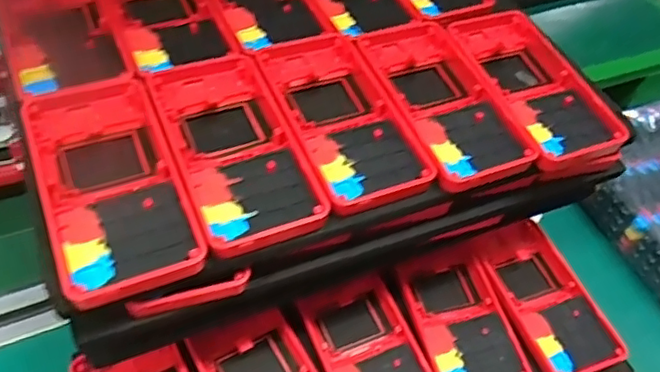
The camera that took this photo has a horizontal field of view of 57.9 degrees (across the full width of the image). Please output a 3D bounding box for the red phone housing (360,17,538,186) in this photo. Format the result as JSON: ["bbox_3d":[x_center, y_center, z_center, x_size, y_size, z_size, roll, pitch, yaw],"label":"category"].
[{"bbox_3d":[0.066,-0.054,0.360,0.064,0.019,0.126,-14,52,-18],"label":"red phone housing"}]

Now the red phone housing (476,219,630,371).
[{"bbox_3d":[0.154,0.078,0.427,0.066,0.016,0.119,-13,52,-17],"label":"red phone housing"}]

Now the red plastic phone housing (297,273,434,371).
[{"bbox_3d":[0.027,0.108,0.383,0.063,0.013,0.100,-16,53,-19],"label":"red plastic phone housing"}]

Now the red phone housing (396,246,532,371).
[{"bbox_3d":[0.089,0.091,0.408,0.063,0.009,0.103,-9,51,-14],"label":"red phone housing"}]

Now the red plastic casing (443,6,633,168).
[{"bbox_3d":[0.126,-0.067,0.378,0.063,0.022,0.131,-13,52,-17],"label":"red plastic casing"}]

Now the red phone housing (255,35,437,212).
[{"bbox_3d":[0.005,-0.041,0.343,0.063,0.020,0.127,-16,53,-19],"label":"red phone housing"}]

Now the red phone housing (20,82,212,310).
[{"bbox_3d":[-0.110,-0.005,0.297,0.063,0.020,0.128,-18,52,-18],"label":"red phone housing"}]

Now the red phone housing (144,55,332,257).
[{"bbox_3d":[-0.052,-0.023,0.319,0.062,0.017,0.125,-18,52,-18],"label":"red phone housing"}]

